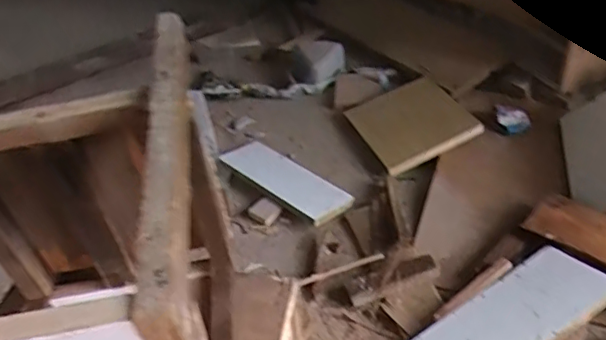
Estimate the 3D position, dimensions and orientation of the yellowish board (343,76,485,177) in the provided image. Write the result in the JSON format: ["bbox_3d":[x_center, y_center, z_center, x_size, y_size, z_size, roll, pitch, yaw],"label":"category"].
[{"bbox_3d":[0.213,-0.103,1.163,0.195,0.025,0.247,-30,40,0],"label":"yellowish board"}]

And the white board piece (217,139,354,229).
[{"bbox_3d":[-0.038,0.016,1.071,0.113,0.021,0.280,-25,42,-38],"label":"white board piece"}]

